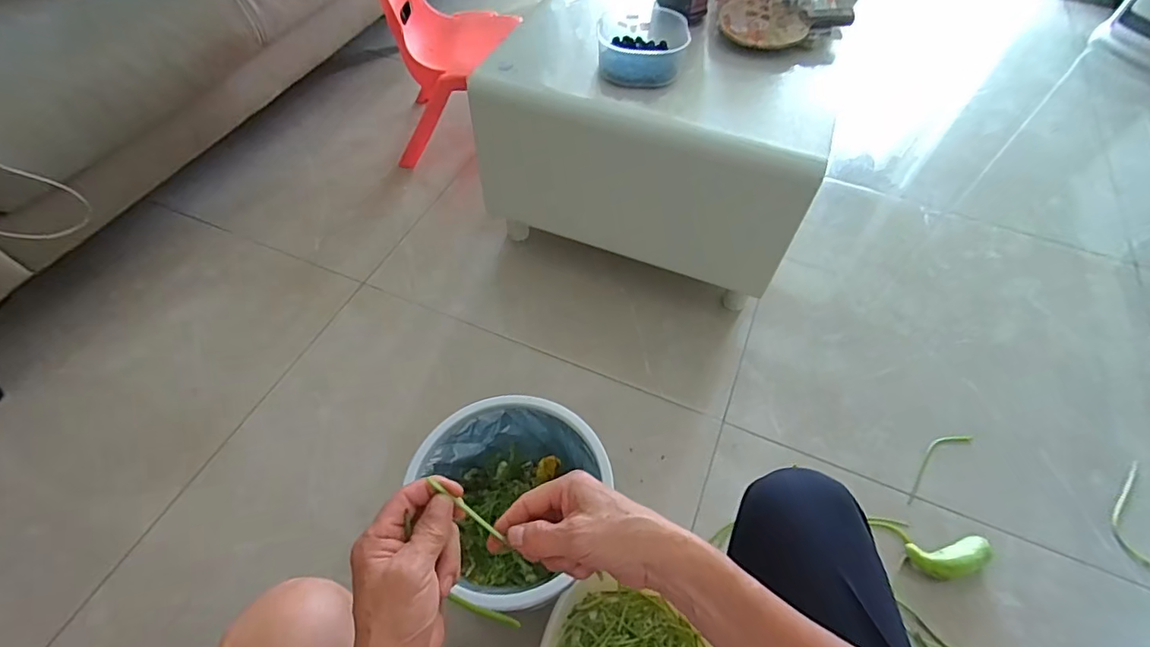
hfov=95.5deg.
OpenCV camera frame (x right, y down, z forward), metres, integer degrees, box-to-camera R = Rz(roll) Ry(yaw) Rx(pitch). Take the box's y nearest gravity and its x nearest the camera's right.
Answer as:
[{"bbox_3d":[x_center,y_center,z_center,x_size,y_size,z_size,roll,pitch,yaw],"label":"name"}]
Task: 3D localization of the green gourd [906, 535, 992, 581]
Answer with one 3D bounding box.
[{"bbox_3d":[0.578,0.358,0.796,0.117,0.048,0.054,-4,57,-5],"label":"green gourd"}]

